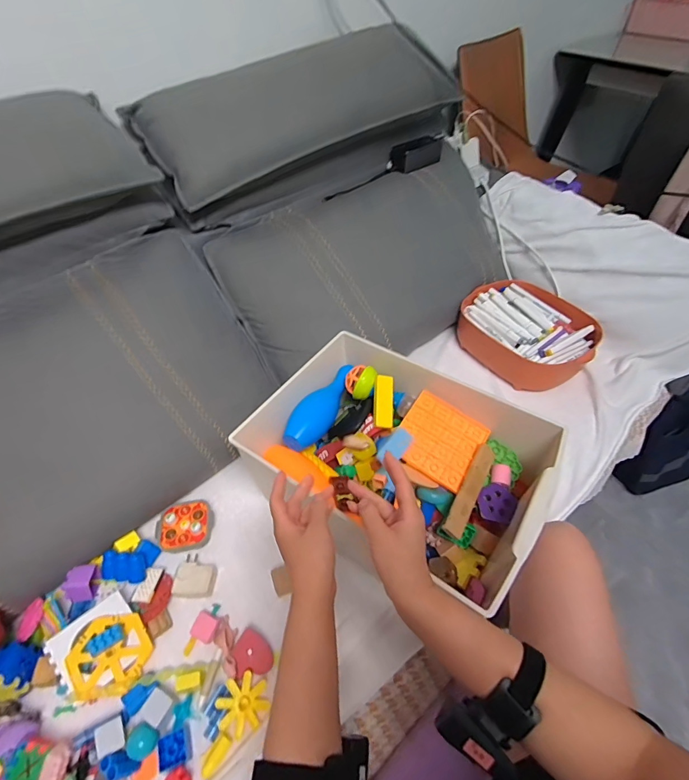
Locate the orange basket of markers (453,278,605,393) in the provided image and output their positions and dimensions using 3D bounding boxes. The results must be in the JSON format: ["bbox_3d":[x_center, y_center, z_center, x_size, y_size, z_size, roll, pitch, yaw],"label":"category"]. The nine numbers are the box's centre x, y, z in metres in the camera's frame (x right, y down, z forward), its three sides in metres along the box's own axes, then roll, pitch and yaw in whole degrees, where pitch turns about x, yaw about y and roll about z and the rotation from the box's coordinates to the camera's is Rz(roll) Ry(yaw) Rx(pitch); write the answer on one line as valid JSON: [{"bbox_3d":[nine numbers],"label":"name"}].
[{"bbox_3d":[0.391,-0.125,0.872,0.205,0.090,0.277,-27,56,-21],"label":"orange basket of markers"}]

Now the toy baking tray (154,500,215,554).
[{"bbox_3d":[-0.261,0.221,0.645,0.087,0.027,0.081,-8,52,-8],"label":"toy baking tray"}]

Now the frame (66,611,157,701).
[{"bbox_3d":[-0.309,0.349,0.522,0.089,0.010,0.094,-27,63,-37],"label":"frame"}]

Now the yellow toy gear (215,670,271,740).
[{"bbox_3d":[-0.126,0.388,0.490,0.060,0.014,0.057,-19,54,-15],"label":"yellow toy gear"}]

